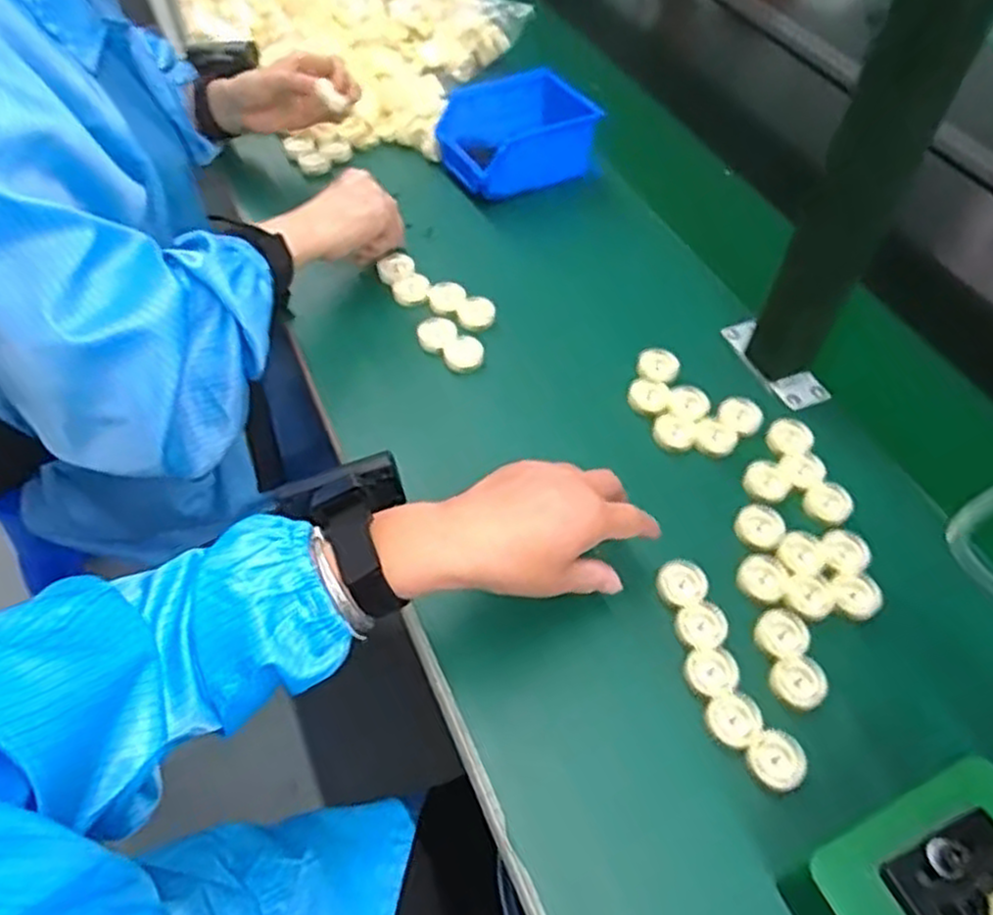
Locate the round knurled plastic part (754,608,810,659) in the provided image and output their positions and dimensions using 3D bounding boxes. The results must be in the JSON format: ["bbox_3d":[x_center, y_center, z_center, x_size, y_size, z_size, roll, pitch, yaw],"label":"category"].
[{"bbox_3d":[0.183,0.113,0.484,0.031,0.009,0.032,2,52,-2],"label":"round knurled plastic part"}]

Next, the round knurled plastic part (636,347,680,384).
[{"bbox_3d":[0.134,-0.075,0.626,0.034,0.010,0.035,2,52,-2],"label":"round knurled plastic part"}]

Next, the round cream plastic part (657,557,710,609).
[{"bbox_3d":[0.123,0.083,0.503,0.032,0.006,0.032,2,52,-2],"label":"round cream plastic part"}]

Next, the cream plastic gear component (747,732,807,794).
[{"bbox_3d":[0.161,0.175,0.435,0.031,0.004,0.031,-8,54,10],"label":"cream plastic gear component"}]

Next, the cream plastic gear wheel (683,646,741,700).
[{"bbox_3d":[0.133,0.133,0.468,0.032,0.004,0.030,-6,59,9],"label":"cream plastic gear wheel"}]

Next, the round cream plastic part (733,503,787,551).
[{"bbox_3d":[0.187,0.049,0.534,0.033,0.012,0.032,2,52,-2],"label":"round cream plastic part"}]

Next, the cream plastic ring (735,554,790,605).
[{"bbox_3d":[0.179,0.082,0.509,0.031,0.008,0.034,2,52,-2],"label":"cream plastic ring"}]

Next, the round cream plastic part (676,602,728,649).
[{"bbox_3d":[0.132,0.107,0.485,0.029,0.006,0.030,2,52,-2],"label":"round cream plastic part"}]

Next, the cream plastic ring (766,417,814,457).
[{"bbox_3d":[0.228,-0.016,0.587,0.038,0.005,0.031,-17,55,-16],"label":"cream plastic ring"}]

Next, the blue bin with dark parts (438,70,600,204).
[{"bbox_3d":[0.017,-0.334,0.777,0.141,0.064,0.114,-20,56,-18],"label":"blue bin with dark parts"}]

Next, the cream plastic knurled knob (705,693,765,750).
[{"bbox_3d":[0.142,0.157,0.451,0.030,0.008,0.031,-20,56,-17],"label":"cream plastic knurled knob"}]

